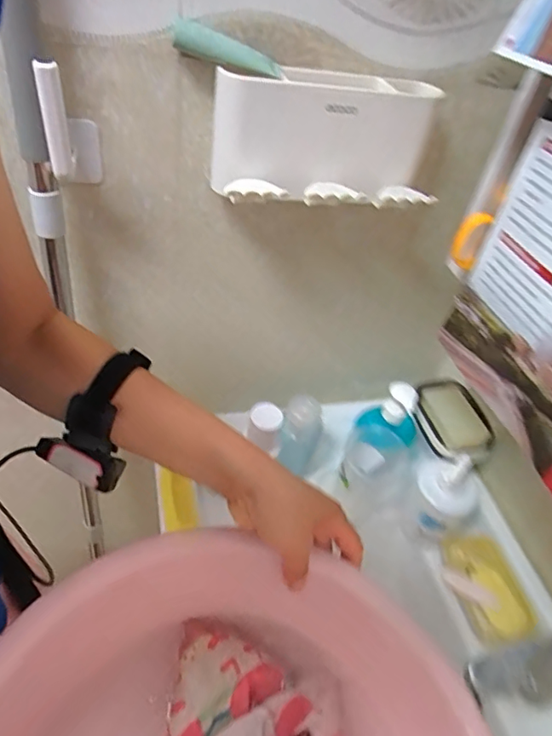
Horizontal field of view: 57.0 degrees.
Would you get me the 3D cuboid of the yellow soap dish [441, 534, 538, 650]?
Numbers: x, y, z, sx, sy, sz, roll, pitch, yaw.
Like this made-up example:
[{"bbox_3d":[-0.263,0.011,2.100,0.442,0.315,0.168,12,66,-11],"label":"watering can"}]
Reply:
[{"bbox_3d":[0.269,0.281,0.653,0.073,0.039,0.128,-9,35,-12],"label":"yellow soap dish"}]

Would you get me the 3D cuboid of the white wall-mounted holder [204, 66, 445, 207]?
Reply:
[{"bbox_3d":[0.047,-0.220,0.493,0.206,0.112,0.070,-8,35,-10],"label":"white wall-mounted holder"}]

